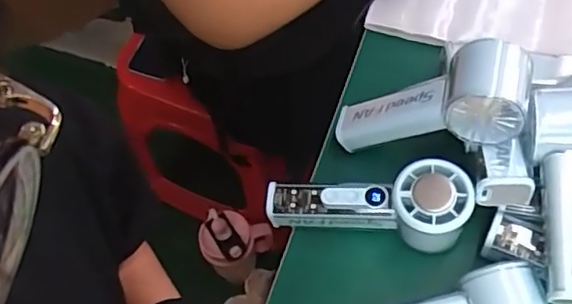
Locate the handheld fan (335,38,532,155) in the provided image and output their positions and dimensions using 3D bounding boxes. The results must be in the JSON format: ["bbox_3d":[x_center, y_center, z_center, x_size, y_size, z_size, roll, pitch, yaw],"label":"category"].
[{"bbox_3d":[0.104,-0.038,0.450,0.149,0.053,0.062,-12,57,38],"label":"handheld fan"}]

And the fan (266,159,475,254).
[{"bbox_3d":[0.065,0.043,0.456,0.152,0.054,0.054,-1,63,18],"label":"fan"}]

